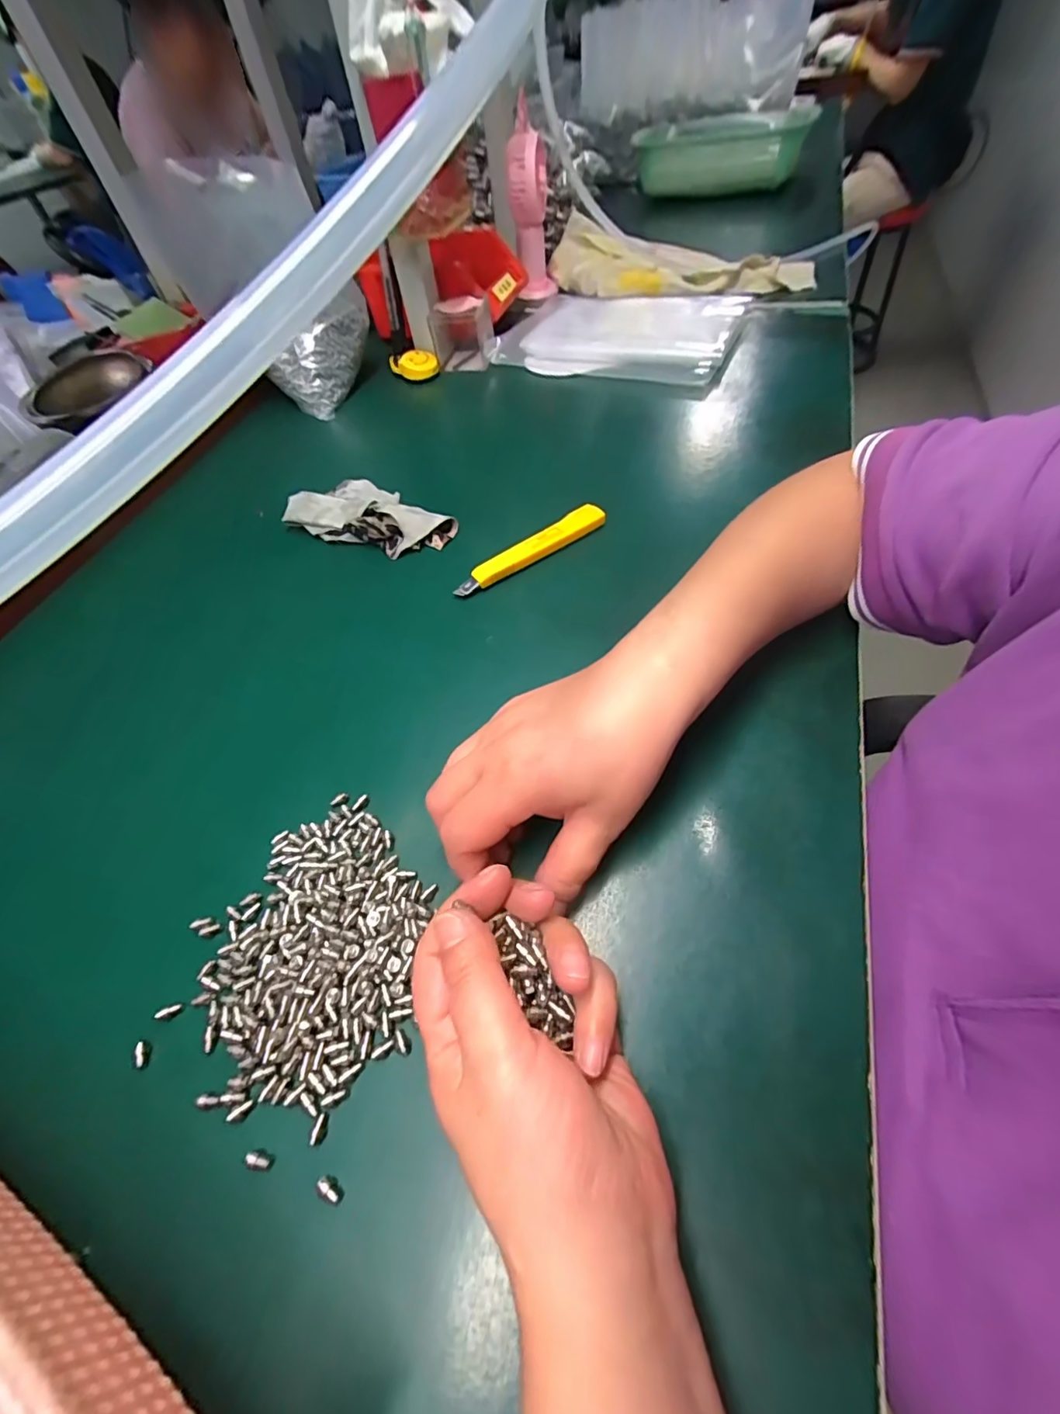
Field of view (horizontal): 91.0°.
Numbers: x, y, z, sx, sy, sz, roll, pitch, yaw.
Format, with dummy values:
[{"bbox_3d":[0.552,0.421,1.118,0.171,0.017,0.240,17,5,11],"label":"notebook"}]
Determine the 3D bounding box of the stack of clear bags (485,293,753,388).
[{"bbox_3d":[0.096,-0.421,0.583,0.259,0.032,0.176,20,60,20],"label":"stack of clear bags"}]

